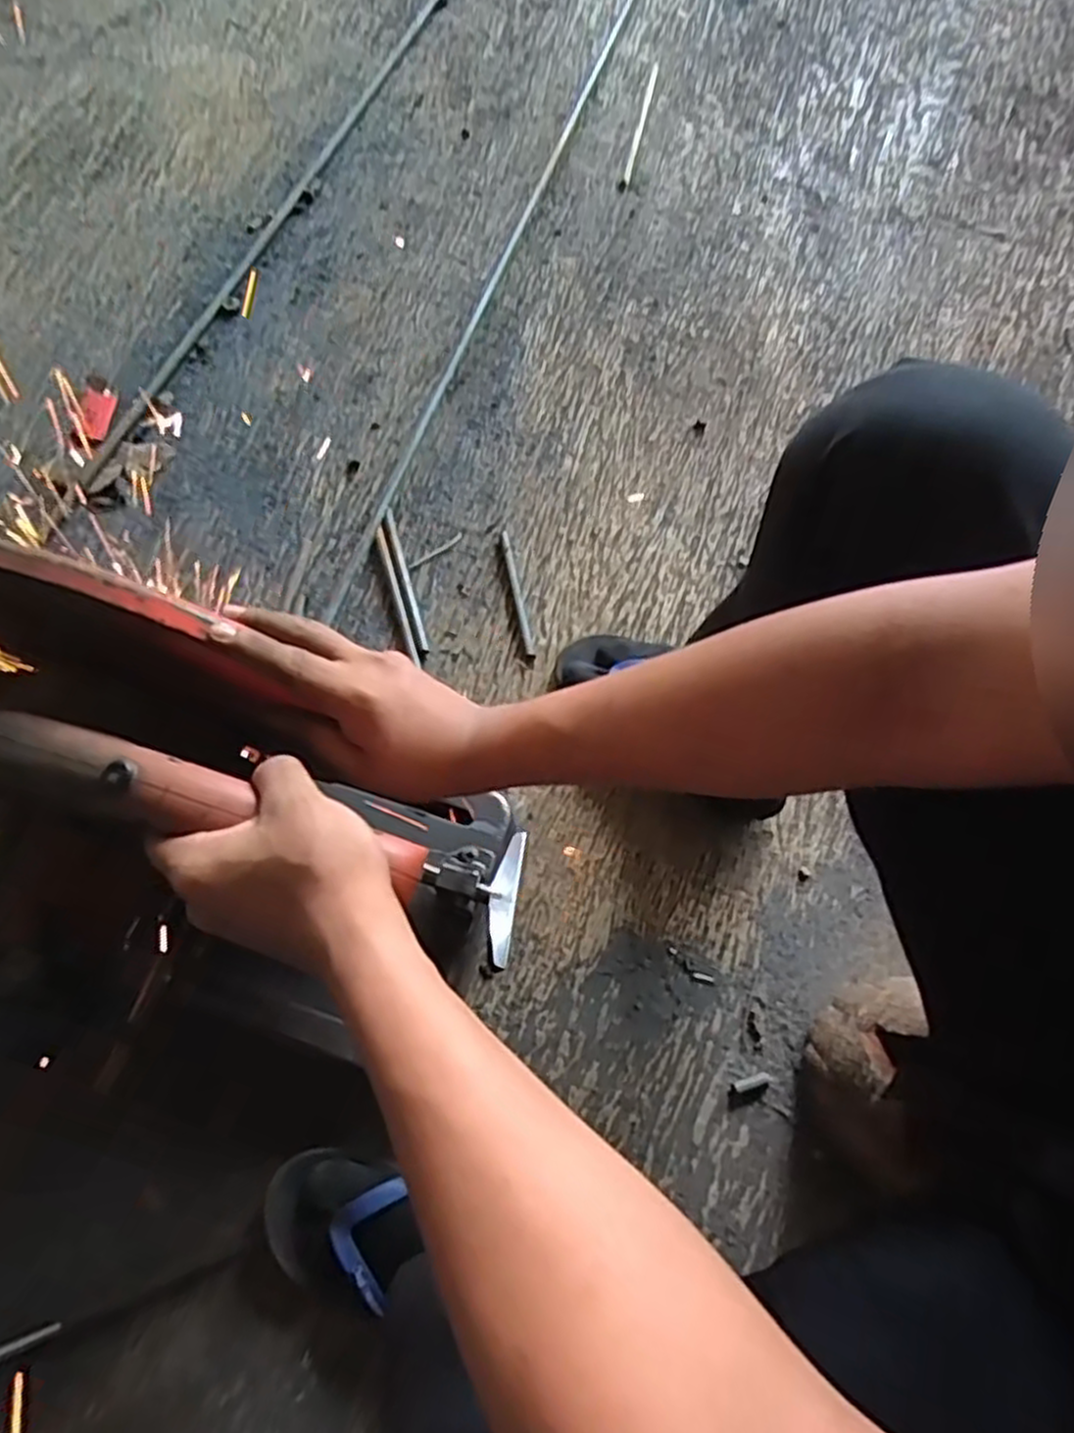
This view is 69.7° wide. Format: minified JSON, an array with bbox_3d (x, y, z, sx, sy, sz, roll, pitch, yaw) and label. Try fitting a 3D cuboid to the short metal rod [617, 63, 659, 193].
[{"bbox_3d":[0.147,-0.835,1.085,0.014,0.012,0.276,13,71,5],"label":"short metal rod"}]

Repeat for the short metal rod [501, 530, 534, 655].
[{"bbox_3d":[-0.023,-0.136,0.833,0.012,0.008,0.144,-12,71,-4],"label":"short metal rod"}]

